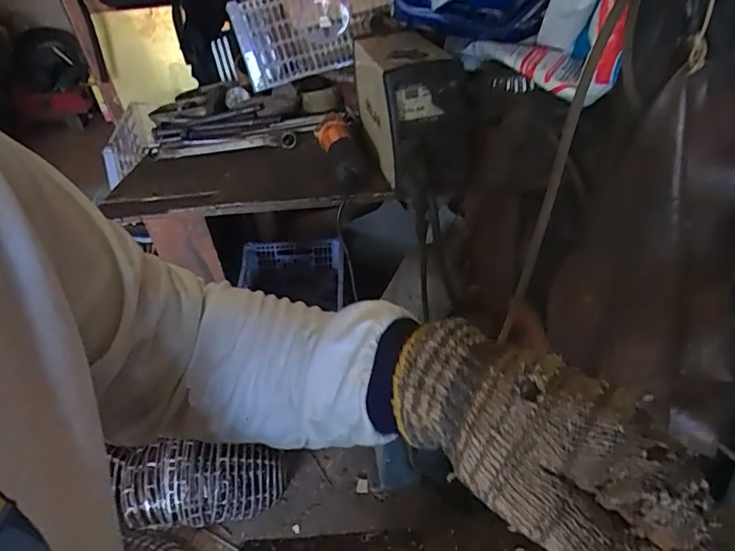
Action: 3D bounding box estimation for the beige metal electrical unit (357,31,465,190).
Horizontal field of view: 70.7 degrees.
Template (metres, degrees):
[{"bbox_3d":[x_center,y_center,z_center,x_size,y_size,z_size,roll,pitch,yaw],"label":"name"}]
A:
[{"bbox_3d":[0.076,-0.340,1.027,0.149,0.204,0.353,-11,40,-5],"label":"beige metal electrical unit"}]

